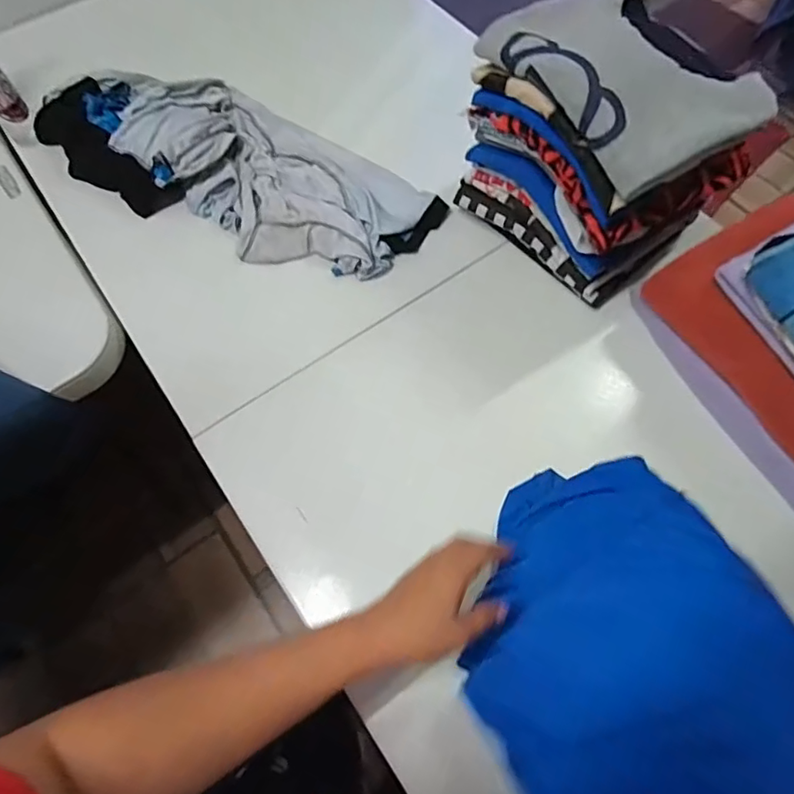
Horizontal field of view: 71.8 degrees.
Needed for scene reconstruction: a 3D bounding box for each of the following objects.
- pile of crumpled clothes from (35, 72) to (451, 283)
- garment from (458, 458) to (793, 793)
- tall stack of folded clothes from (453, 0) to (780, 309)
[{"bbox_3d":[-0.245,-0.346,0.796,0.584,0.069,0.257,34,71,16],"label":"pile of crumpled clothes"},{"bbox_3d":[0.218,0.248,0.492,0.281,0.071,0.371,-26,67,-10],"label":"garment"},{"bbox_3d":[0.234,-0.291,0.652,0.189,0.236,0.253,-37,70,-14],"label":"tall stack of folded clothes"}]

